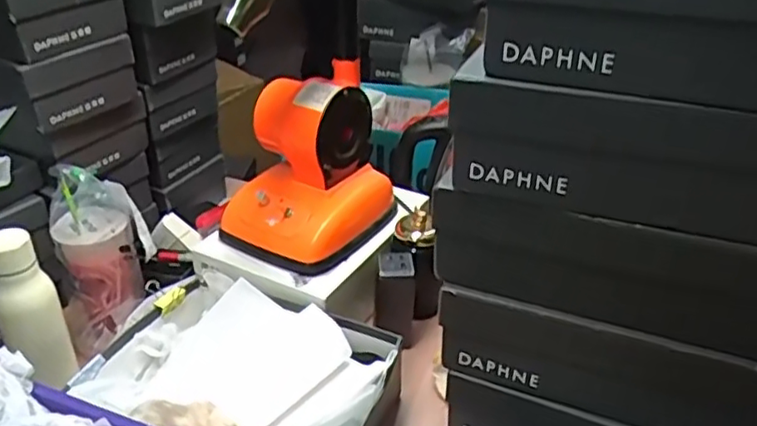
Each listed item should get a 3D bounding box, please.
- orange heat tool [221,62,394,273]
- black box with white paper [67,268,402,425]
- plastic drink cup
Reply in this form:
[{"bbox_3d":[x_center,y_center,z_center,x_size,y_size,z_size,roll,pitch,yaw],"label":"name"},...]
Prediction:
[{"bbox_3d":[-0.093,-0.066,0.897,0.174,0.206,0.207,19,36,28],"label":"orange heat tool"},{"bbox_3d":[-0.171,0.209,0.760,0.341,0.116,0.264,16,34,23],"label":"black box with white paper"},{"bbox_3d":[-0.361,0.040,0.871,0.112,0.206,0.083,-15,35,-24],"label":"plastic drink cup"}]

